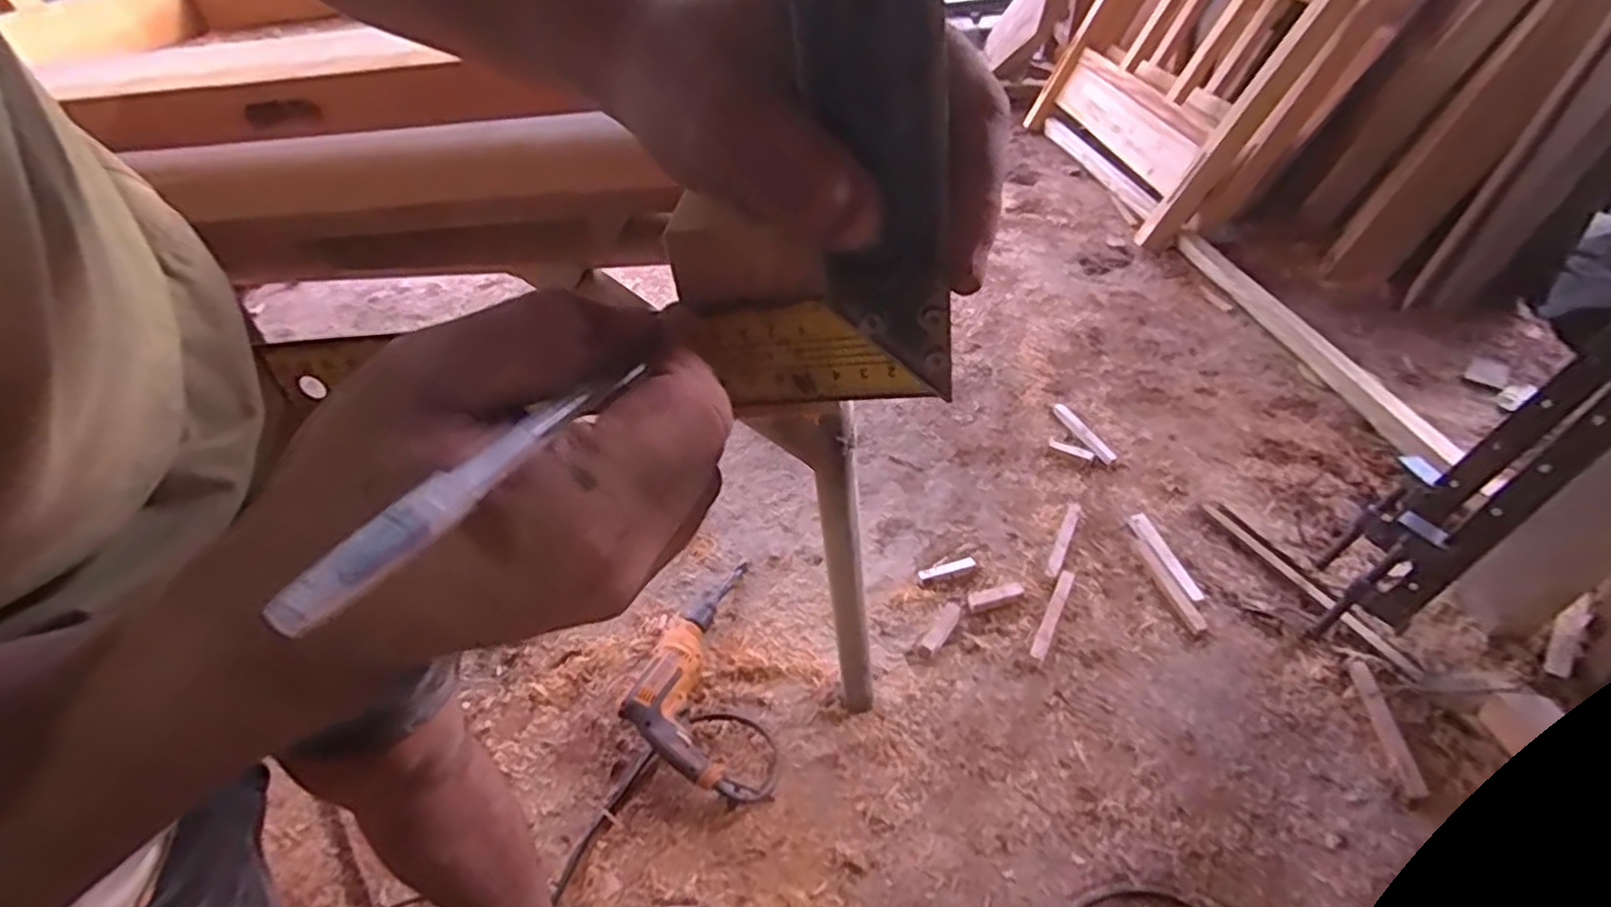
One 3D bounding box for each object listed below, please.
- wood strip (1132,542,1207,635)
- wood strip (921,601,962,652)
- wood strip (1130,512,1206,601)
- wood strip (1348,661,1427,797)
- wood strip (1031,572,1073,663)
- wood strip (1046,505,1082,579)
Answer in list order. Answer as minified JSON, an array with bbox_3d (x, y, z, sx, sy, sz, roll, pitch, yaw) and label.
[{"bbox_3d":[0.612,0.220,1.235,0.027,0.007,0.195,-11,43,-6],"label":"wood strip"},{"bbox_3d":[0.228,0.287,1.211,0.033,0.006,0.099,24,50,28],"label":"wood strip"},{"bbox_3d":[0.632,0.177,1.278,0.029,0.010,0.202,-11,43,-6],"label":"wood strip"},{"bbox_3d":[0.821,0.384,1.029,0.026,0.009,0.194,0,43,7],"label":"wood strip"},{"bbox_3d":[0.408,0.262,1.199,0.022,0.018,0.177,18,48,24],"label":"wood strip"},{"bbox_3d":[0.468,0.154,1.321,0.026,0.018,0.189,17,47,23],"label":"wood strip"}]

